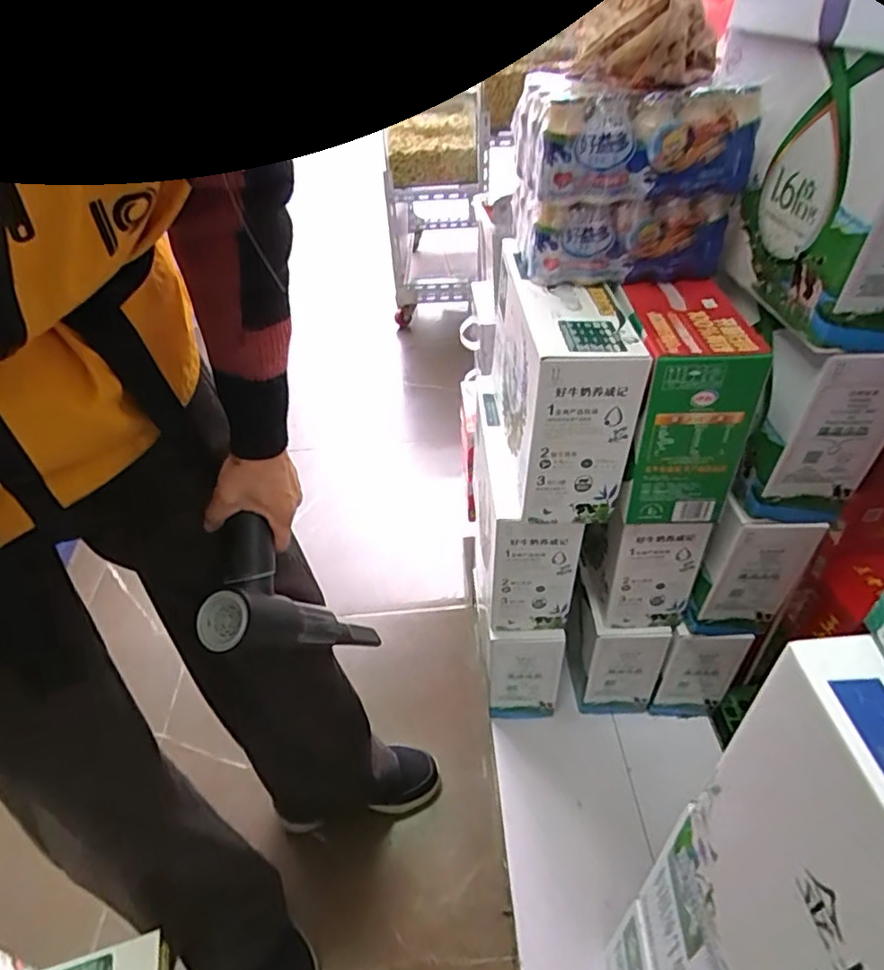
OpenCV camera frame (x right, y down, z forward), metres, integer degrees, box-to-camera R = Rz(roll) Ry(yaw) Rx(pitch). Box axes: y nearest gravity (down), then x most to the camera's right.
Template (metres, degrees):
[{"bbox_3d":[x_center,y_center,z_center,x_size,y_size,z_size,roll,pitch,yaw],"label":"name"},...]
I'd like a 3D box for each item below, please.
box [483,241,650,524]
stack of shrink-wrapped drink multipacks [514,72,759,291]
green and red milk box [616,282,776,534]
[{"bbox_3d":[0.126,-0.133,0.729,0.102,0.214,0.301,-6,41,-5],"label":"box"},{"bbox_3d":[0.195,-0.327,0.648,0.210,0.185,0.141,-7,41,-7],"label":"stack of shrink-wrapped drink multipacks"},{"bbox_3d":[0.252,-0.091,0.674,0.111,0.213,0.177,-2,41,0],"label":"green and red milk box"}]

